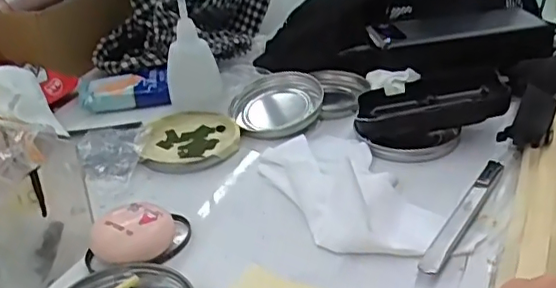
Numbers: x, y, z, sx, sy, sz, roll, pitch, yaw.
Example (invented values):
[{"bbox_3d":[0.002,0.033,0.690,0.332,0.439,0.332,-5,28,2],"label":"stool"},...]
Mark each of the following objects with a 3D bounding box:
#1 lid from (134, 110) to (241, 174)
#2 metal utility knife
[{"bbox_3d":[-0.069,-0.004,0.467,0.076,0.014,0.084,-6,31,-3],"label":"lid"},{"bbox_3d":[0.114,0.042,0.366,0.012,0.006,0.126,17,37,31],"label":"metal utility knife"}]

